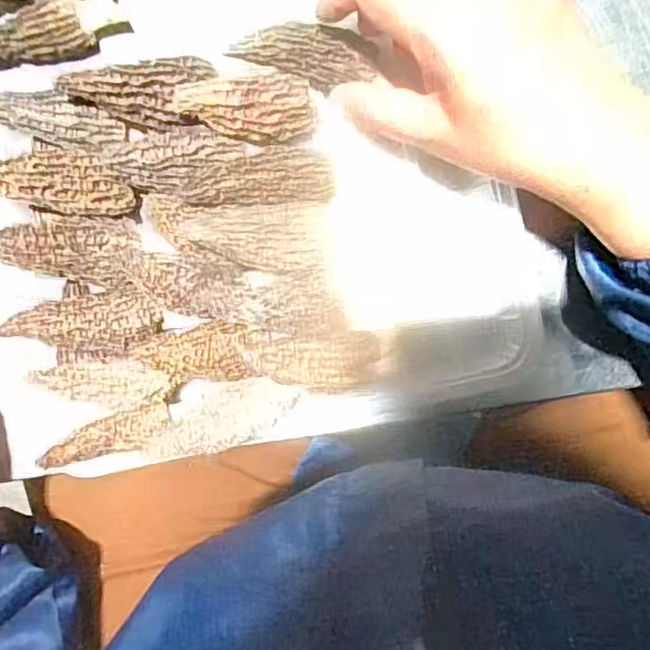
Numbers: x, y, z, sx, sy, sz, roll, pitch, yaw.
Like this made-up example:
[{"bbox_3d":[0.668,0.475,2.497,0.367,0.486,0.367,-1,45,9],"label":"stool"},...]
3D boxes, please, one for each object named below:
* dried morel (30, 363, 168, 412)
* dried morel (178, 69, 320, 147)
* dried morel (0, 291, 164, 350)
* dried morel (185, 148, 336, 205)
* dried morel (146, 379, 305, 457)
[{"bbox_3d":[-0.108,0.029,0.309,0.063,0.011,0.022,7,92,-16],"label":"dried morel"},{"bbox_3d":[-0.036,-0.106,0.308,0.069,0.014,0.032,-2,92,-24],"label":"dried morel"},{"bbox_3d":[-0.118,-0.001,0.311,0.071,0.015,0.027,-5,90,2],"label":"dried morel"},{"bbox_3d":[-0.031,-0.071,0.311,0.072,0.012,0.025,-9,92,-14],"label":"dried morel"},{"bbox_3d":[-0.050,0.045,0.310,0.074,0.026,0.027,-20,91,-21],"label":"dried morel"}]

